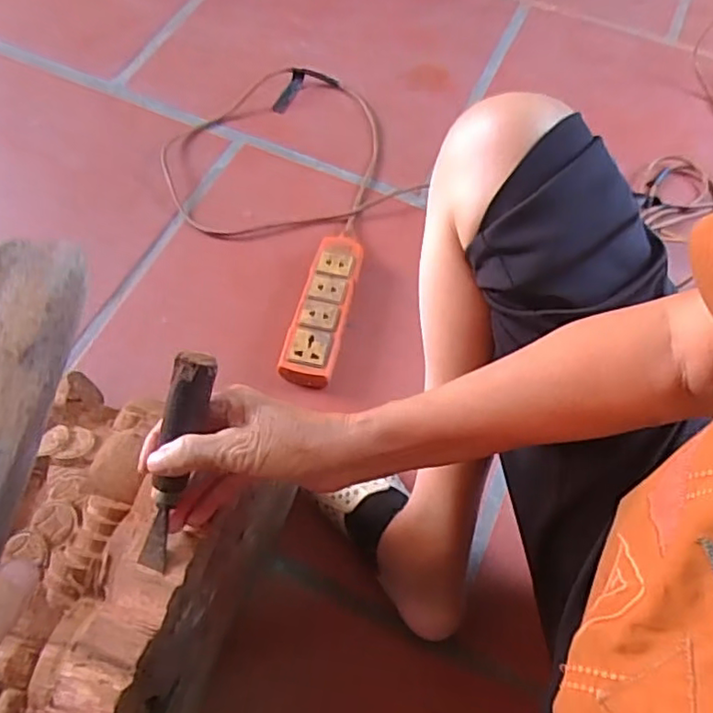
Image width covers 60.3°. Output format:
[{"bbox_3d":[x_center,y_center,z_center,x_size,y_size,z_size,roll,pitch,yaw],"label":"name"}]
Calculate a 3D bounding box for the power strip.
[{"bbox_3d":[-0.038,-0.058,0.750,0.058,0.043,0.197,13,61,5],"label":"power strip"}]

